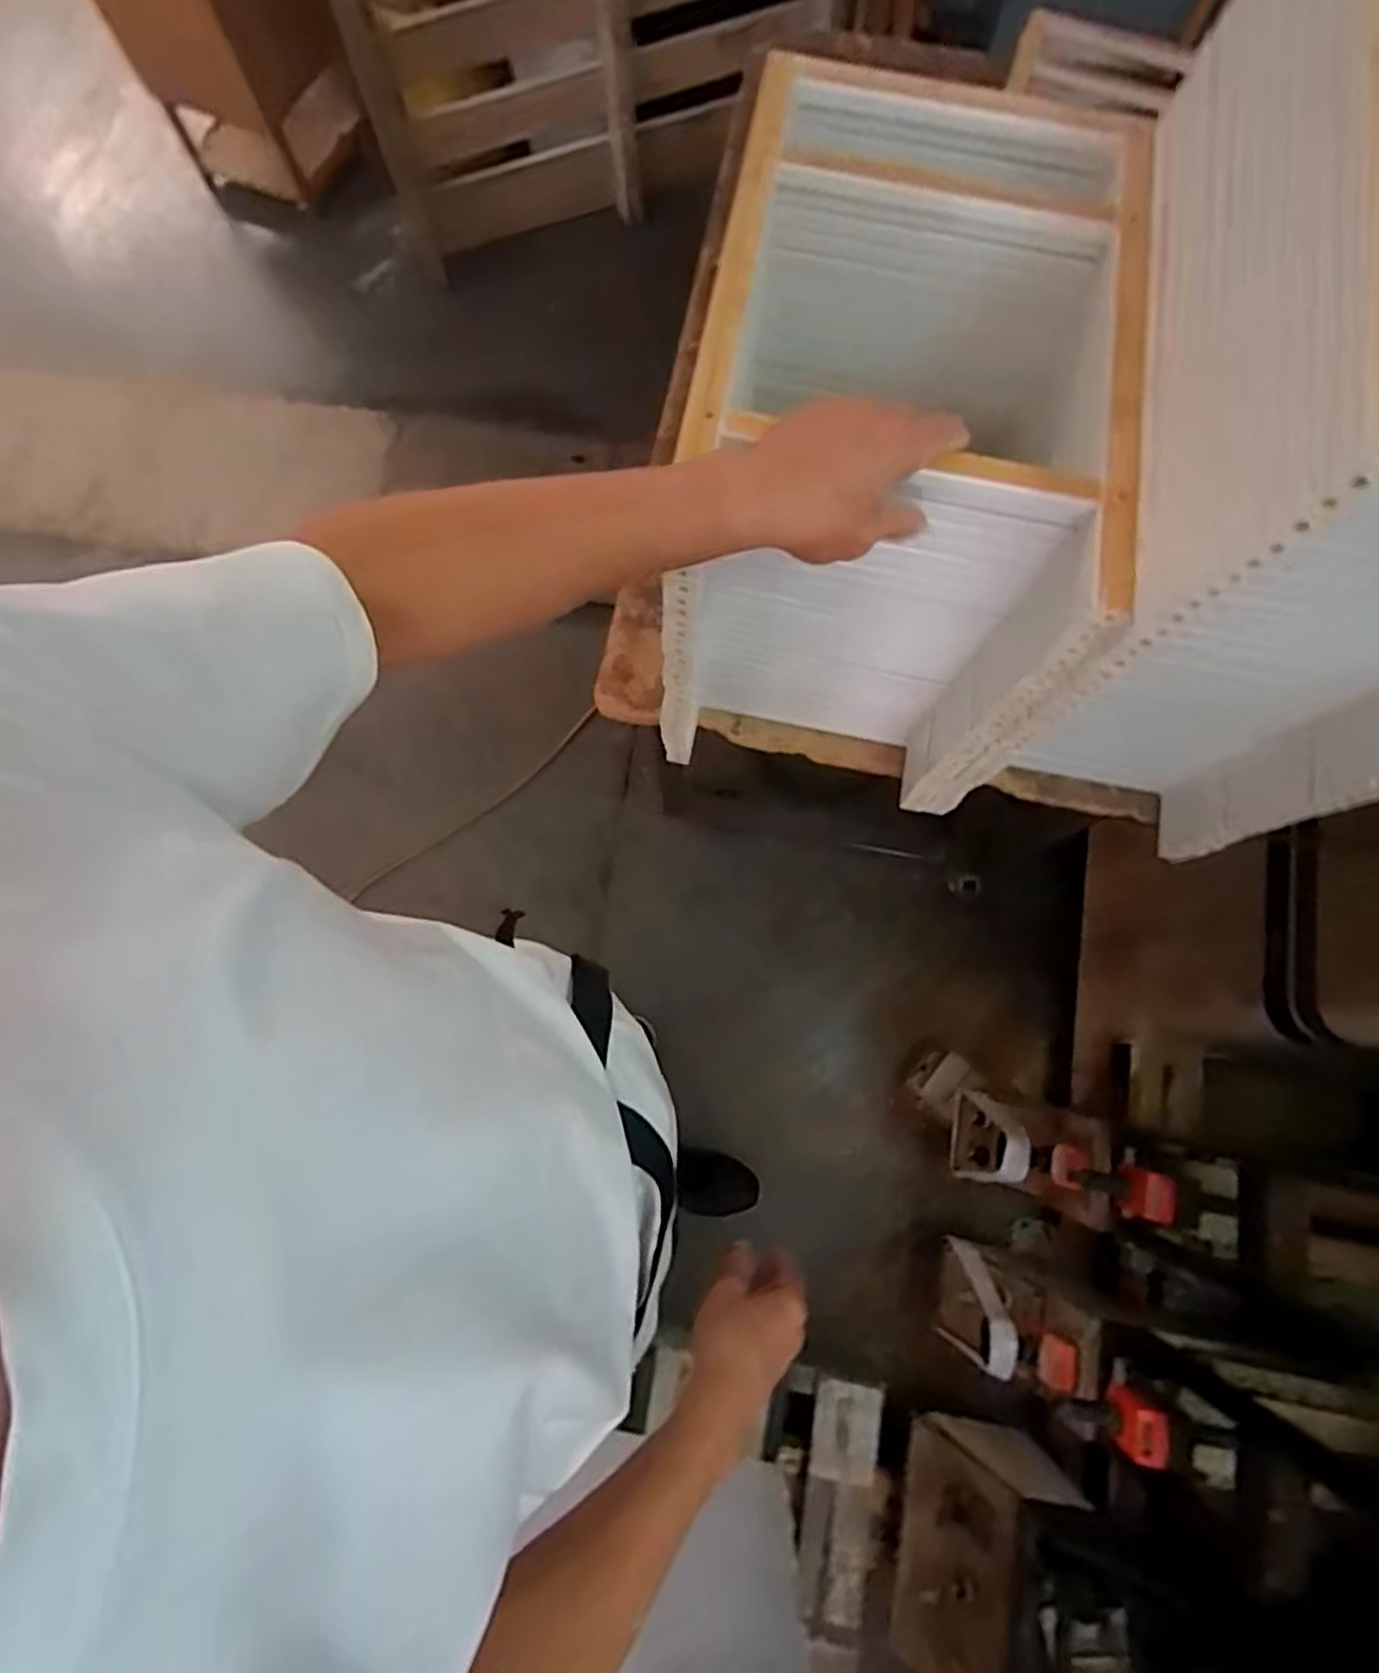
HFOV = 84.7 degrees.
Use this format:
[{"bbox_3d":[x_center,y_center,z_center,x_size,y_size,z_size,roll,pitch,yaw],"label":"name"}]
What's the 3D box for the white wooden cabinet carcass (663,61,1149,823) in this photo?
[{"bbox_3d":[0.159,-0.292,0.673,0.284,0.405,0.402,10,77,2],"label":"white wooden cabinet carcass"}]

